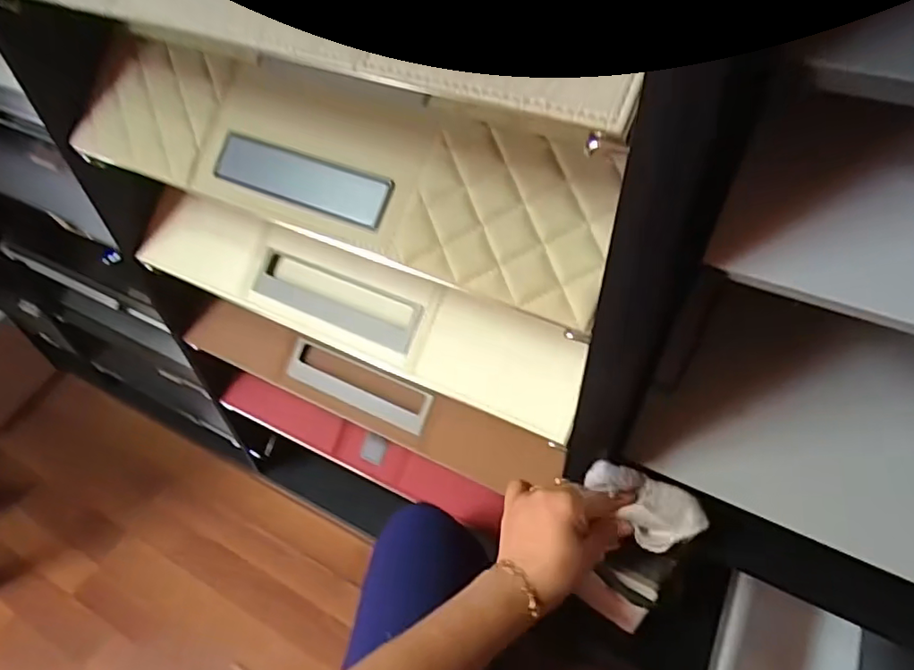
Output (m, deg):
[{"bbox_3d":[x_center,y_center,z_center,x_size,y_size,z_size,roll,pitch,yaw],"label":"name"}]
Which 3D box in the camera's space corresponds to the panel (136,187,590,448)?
[{"bbox_3d":[-0.116,-0.034,0.611,0.503,0.024,0.132,22,98,16],"label":"panel"}]

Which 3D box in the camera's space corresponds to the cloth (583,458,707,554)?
[{"bbox_3d":[0.161,0.136,0.498,0.055,0.044,0.092,-37,56,-25],"label":"cloth"}]

